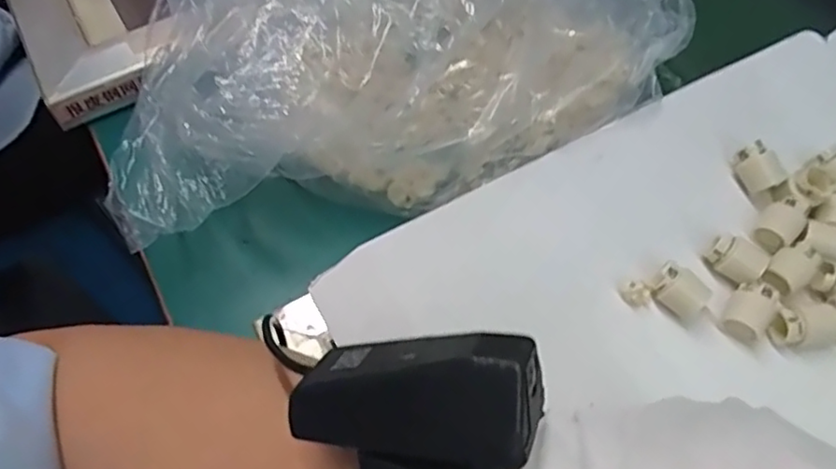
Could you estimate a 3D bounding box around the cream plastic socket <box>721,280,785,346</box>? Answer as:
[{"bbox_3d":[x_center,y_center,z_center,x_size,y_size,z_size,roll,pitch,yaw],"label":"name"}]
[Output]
[{"bbox_3d":[0.169,0.039,0.315,0.020,0.016,0.032,34,64,18],"label":"cream plastic socket"}]

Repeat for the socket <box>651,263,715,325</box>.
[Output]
[{"bbox_3d":[0.133,0.031,0.319,0.026,0.022,0.017,38,66,20],"label":"socket"}]

